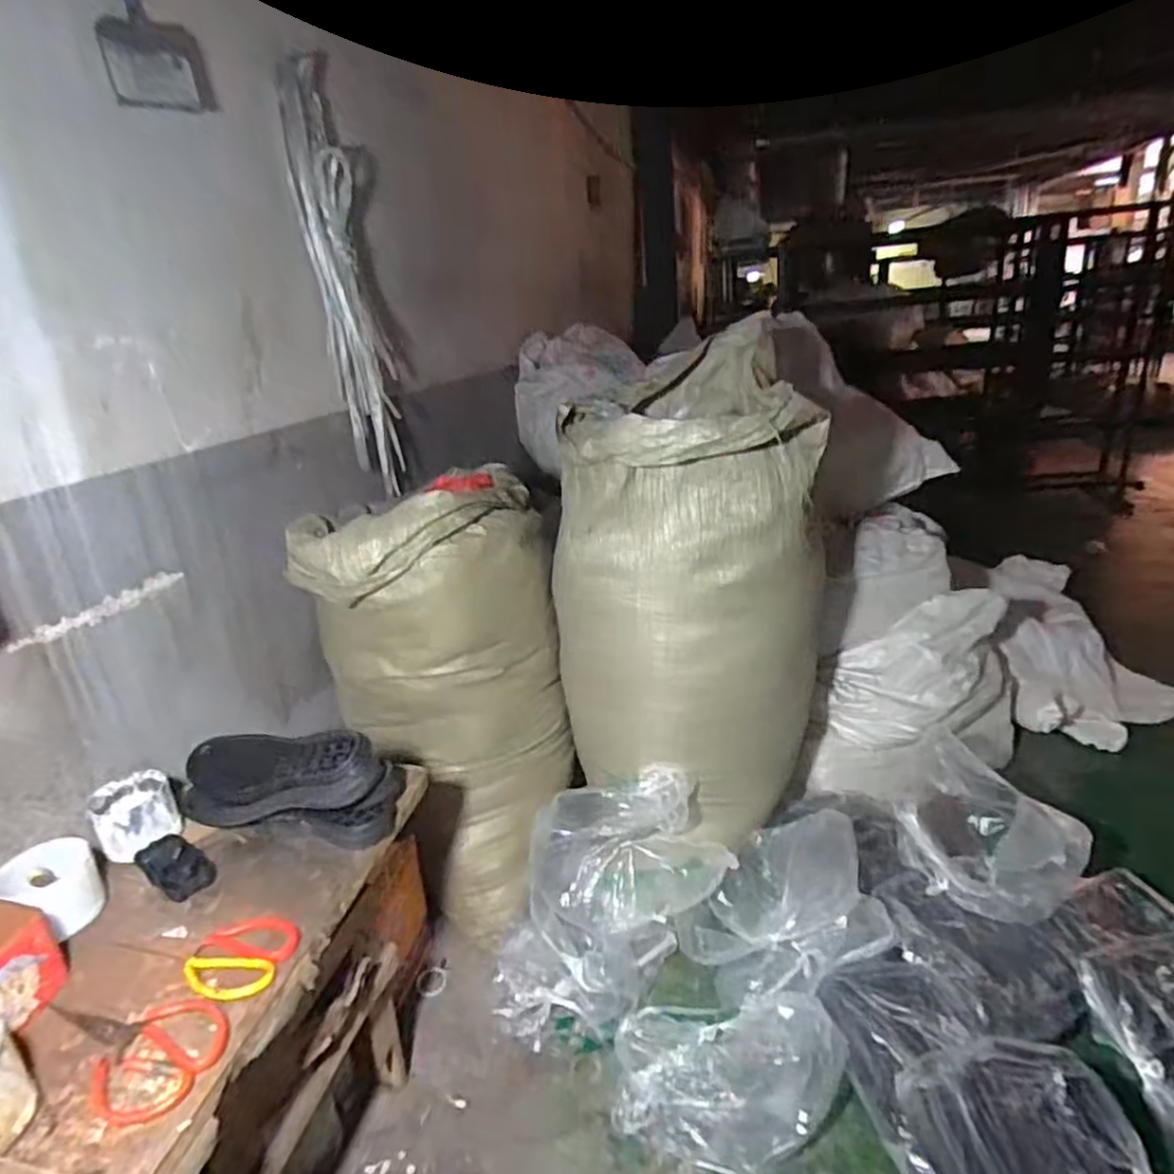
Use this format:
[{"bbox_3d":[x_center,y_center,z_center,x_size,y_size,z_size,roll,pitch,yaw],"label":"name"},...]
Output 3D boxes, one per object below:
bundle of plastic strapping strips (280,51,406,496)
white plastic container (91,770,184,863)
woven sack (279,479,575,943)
[{"bbox_3d":[-0.431,-0.522,1.270,0.097,0.658,0.125,-6,23,-5],"label":"bundle of plastic strapping strips"},{"bbox_3d":[-0.555,0.283,0.864,0.085,0.067,0.099,-23,29,-37],"label":"white plastic container"},{"bbox_3d":[-0.242,0.205,1.284,0.396,0.775,0.364,-6,23,-5],"label":"woven sack"}]

